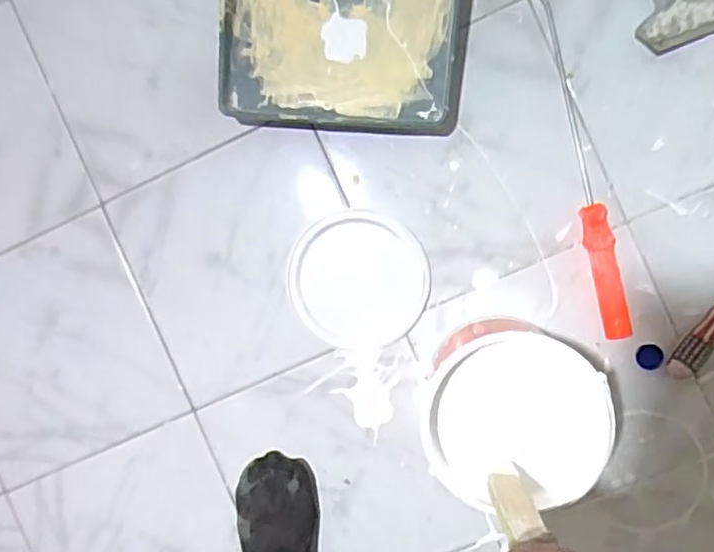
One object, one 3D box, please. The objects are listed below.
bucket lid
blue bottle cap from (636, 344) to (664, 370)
[{"bbox_3d":[0.002,0.005,0.806,0.174,0.009,0.171,0,92,7],"label":"bucket lid"},{"bbox_3d":[0.353,0.098,0.764,0.028,0.010,0.030,0,92,7],"label":"blue bottle cap"}]

